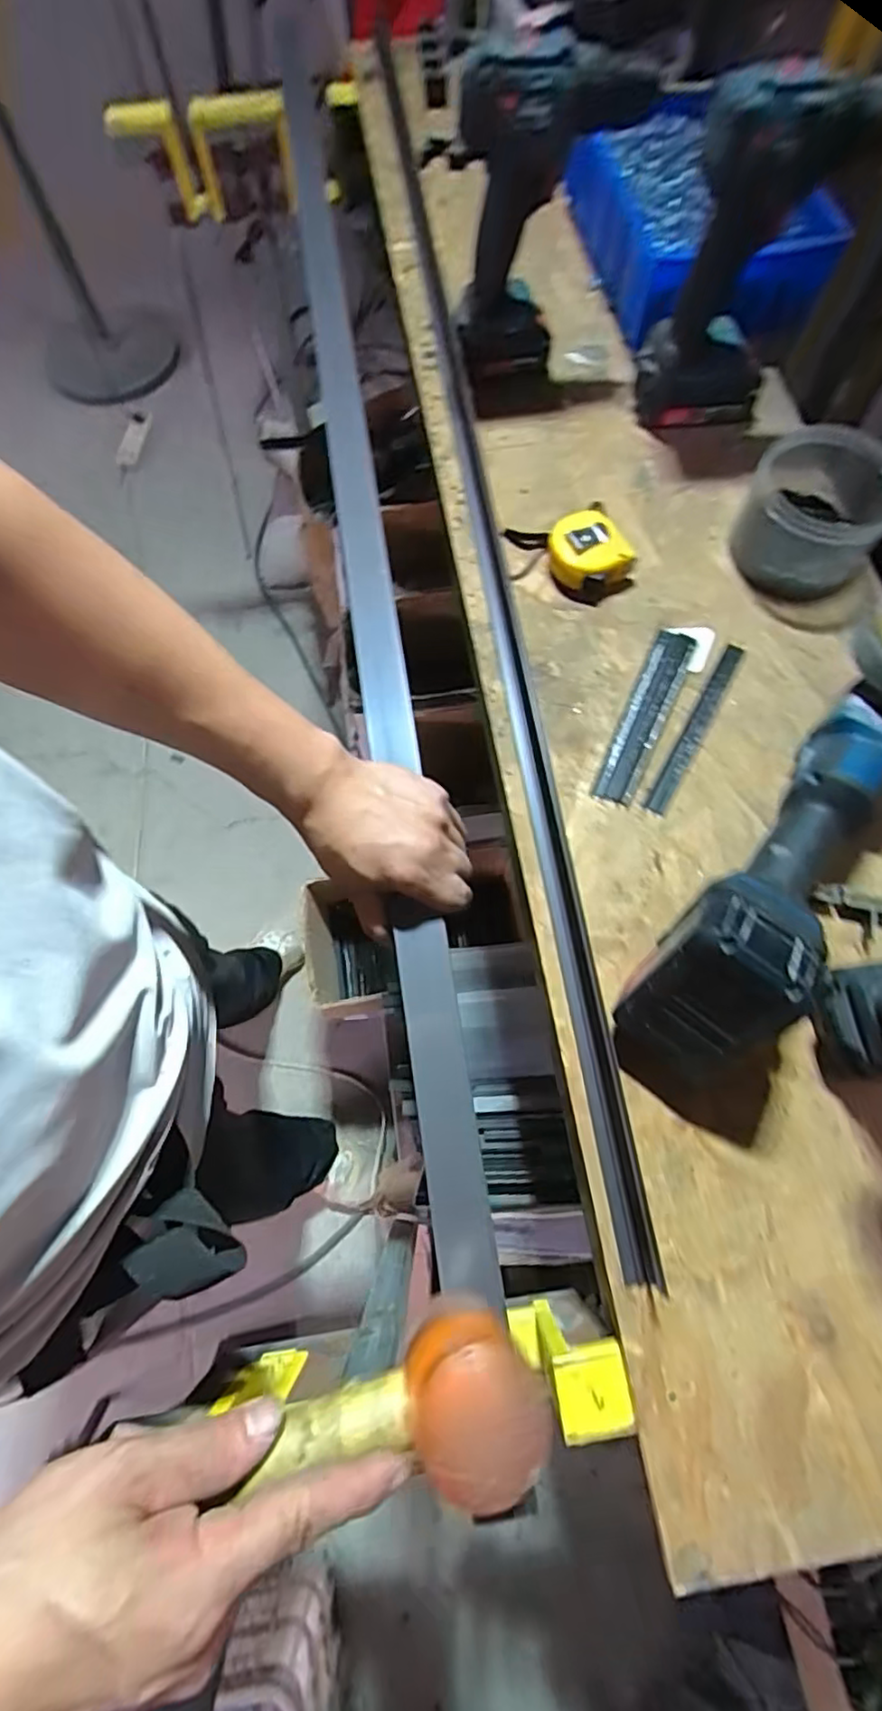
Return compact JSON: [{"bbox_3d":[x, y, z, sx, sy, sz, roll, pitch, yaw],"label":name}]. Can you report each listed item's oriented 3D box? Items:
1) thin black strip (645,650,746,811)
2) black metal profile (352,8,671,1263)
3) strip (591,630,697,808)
[{"bbox_3d":[0.210,-0.106,0.516,0.016,0.004,0.173,29,74,9],"label":"thin black strip"},{"bbox_3d":[0.022,-0.367,0.609,0.039,0.030,1.355,-9,72,-3],"label":"black metal profile"},{"bbox_3d":[0.170,-0.117,0.518,0.033,0.004,0.169,24,73,8],"label":"strip"}]

